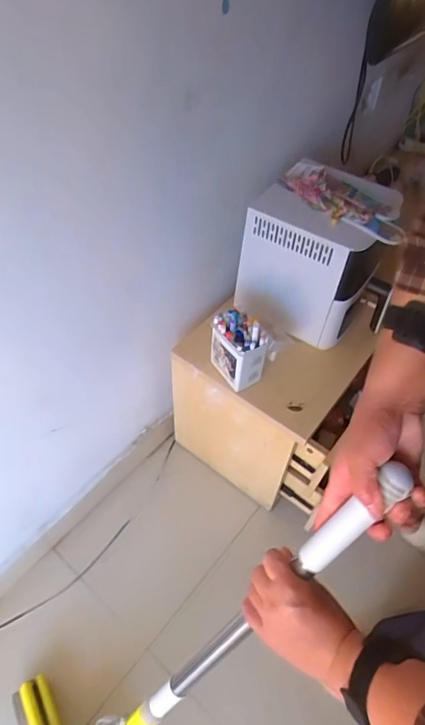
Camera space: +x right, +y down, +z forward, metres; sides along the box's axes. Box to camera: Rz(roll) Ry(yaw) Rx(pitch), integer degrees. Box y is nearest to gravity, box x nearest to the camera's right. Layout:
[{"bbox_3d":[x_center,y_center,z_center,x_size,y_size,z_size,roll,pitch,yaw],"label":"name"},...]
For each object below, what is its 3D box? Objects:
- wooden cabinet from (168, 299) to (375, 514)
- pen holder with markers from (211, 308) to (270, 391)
[{"bbox_3d":[0.133,0.107,1.129,0.386,0.393,0.327,28,53,19],"label":"wooden cabinet"},{"bbox_3d":[0.050,-0.028,0.910,0.072,0.137,0.099,-24,55,-23],"label":"pen holder with markers"}]

